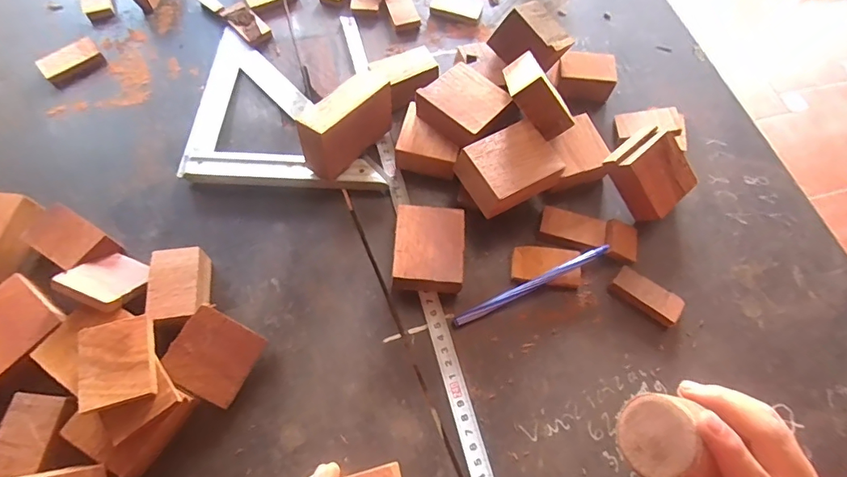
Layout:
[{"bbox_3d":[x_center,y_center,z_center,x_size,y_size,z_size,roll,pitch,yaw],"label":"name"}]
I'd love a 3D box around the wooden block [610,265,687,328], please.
[{"bbox_3d":[0.180,0.046,0.376,0.055,0.014,0.026,35,69,13],"label":"wooden block"}]

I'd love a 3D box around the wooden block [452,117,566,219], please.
[{"bbox_3d":[0.070,-0.057,0.379,0.070,0.025,0.060,-25,68,-13],"label":"wooden block"}]

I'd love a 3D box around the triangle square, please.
[{"bbox_3d":[-0.123,-0.125,0.446,0.179,0.015,0.175,3,65,-1],"label":"triangle square"}]

